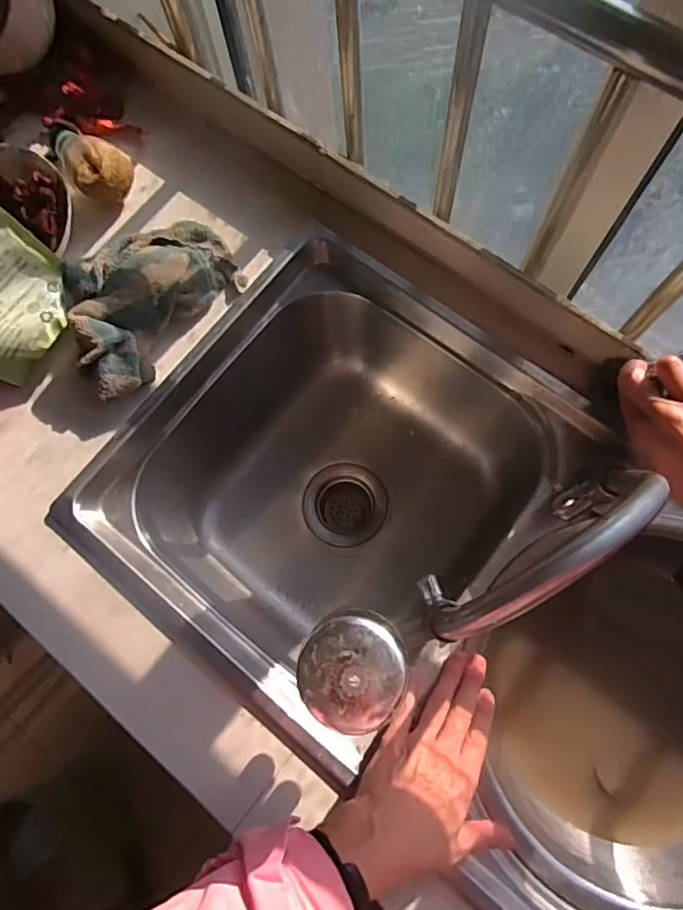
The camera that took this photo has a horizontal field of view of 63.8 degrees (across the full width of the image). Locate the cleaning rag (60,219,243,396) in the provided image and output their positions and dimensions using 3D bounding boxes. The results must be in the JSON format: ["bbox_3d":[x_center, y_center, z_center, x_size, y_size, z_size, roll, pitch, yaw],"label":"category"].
[{"bbox_3d":[-0.197,-0.168,0.563,0.182,0.054,0.155,-35,77,-7],"label":"cleaning rag"}]

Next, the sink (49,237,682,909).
[{"bbox_3d":[0.124,0.139,0.591,0.706,0.202,0.403,37,79,11],"label":"sink"}]

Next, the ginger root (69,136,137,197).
[{"bbox_3d":[-0.263,-0.309,0.602,0.054,0.055,0.056,-1,75,2],"label":"ginger root"}]

